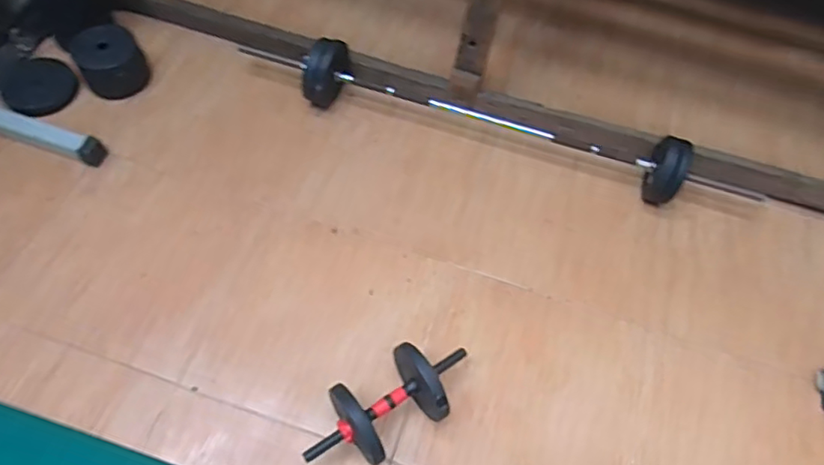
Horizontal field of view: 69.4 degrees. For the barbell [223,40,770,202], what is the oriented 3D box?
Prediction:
[{"bbox_3d":[0.230,-0.313,1.646,1.485,0.197,0.168,14,59,4],"label":"barbell"}]

